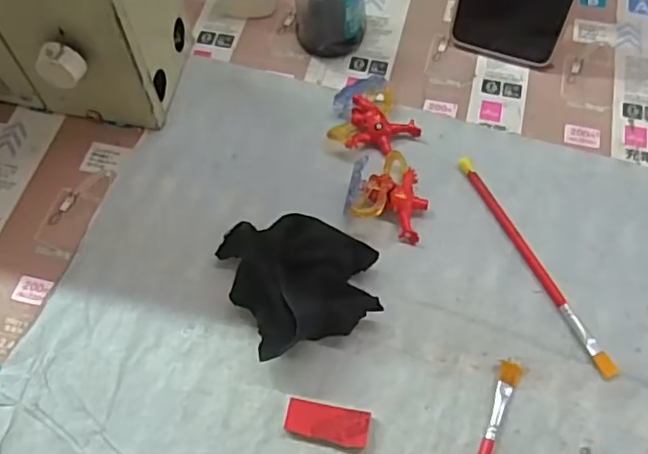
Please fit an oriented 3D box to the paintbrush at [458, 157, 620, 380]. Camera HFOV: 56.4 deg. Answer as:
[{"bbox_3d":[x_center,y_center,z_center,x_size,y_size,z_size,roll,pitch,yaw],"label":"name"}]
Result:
[{"bbox_3d":[0.123,0.019,0.359,0.009,0.005,0.153,-23,63,-9],"label":"paintbrush"}]

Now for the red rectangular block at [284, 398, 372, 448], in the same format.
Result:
[{"bbox_3d":[0.002,0.103,0.317,0.043,0.007,0.019,11,63,8],"label":"red rectangular block"}]

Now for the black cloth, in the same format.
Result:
[{"bbox_3d":[-0.014,0.024,0.343,0.078,0.036,0.086,-20,63,-8],"label":"black cloth"}]

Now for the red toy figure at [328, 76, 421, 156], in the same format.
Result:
[{"bbox_3d":[0.030,-0.072,0.402,0.054,0.024,0.046,-18,63,-7],"label":"red toy figure"}]

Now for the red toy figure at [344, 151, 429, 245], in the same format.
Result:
[{"bbox_3d":[0.041,-0.025,0.372,0.047,0.026,0.056,14,64,10],"label":"red toy figure"}]

